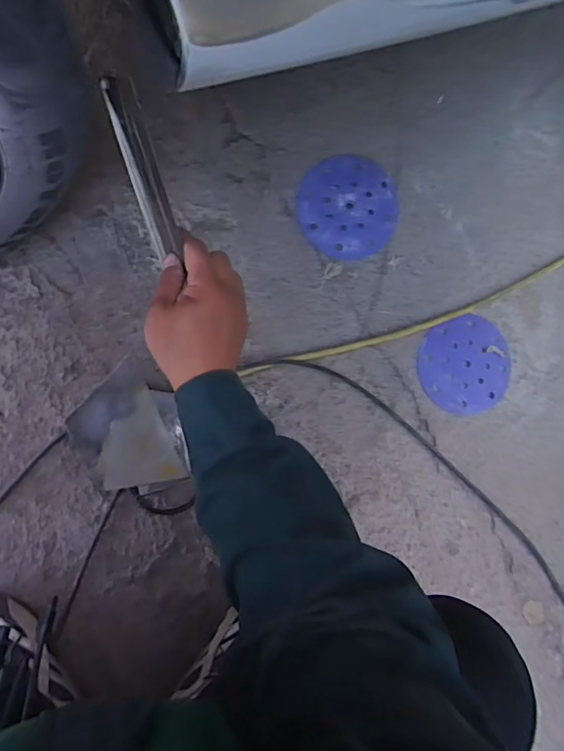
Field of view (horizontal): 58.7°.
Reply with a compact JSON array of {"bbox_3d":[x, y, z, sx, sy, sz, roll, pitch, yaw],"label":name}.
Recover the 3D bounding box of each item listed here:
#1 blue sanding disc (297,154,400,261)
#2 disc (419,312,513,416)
[{"bbox_3d":[0.094,-0.238,0.705,0.140,0.010,0.143,0,87,-1],"label":"blue sanding disc"},{"bbox_3d":[0.269,-0.015,0.730,0.137,0.009,0.135,0,90,-4],"label":"disc"}]

